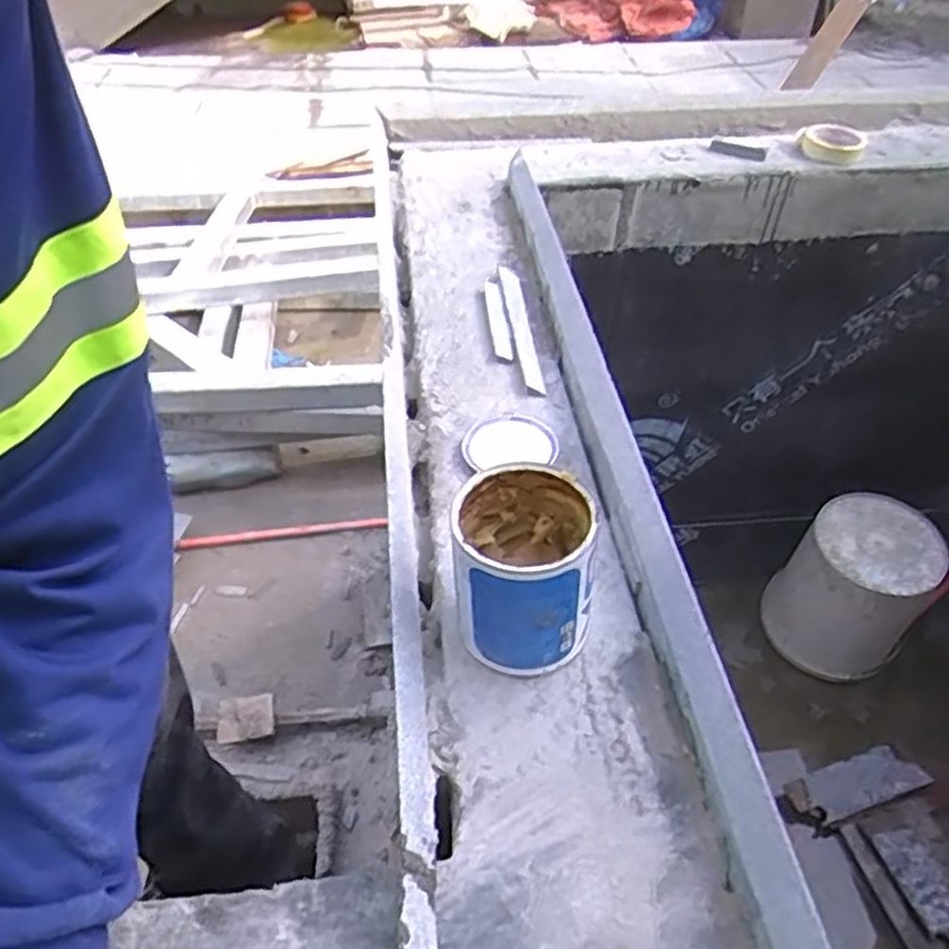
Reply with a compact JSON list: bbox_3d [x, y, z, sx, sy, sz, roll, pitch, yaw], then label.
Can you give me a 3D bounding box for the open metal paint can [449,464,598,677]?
[{"bbox_3d":[0.034,0.070,0.545,0.092,0.119,0.097,-1,44,0],"label":"open metal paint can"}]

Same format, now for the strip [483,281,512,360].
[{"bbox_3d":[0.027,-0.182,0.888,0.018,0.014,0.154,-4,44,-4],"label":"strip"}]

